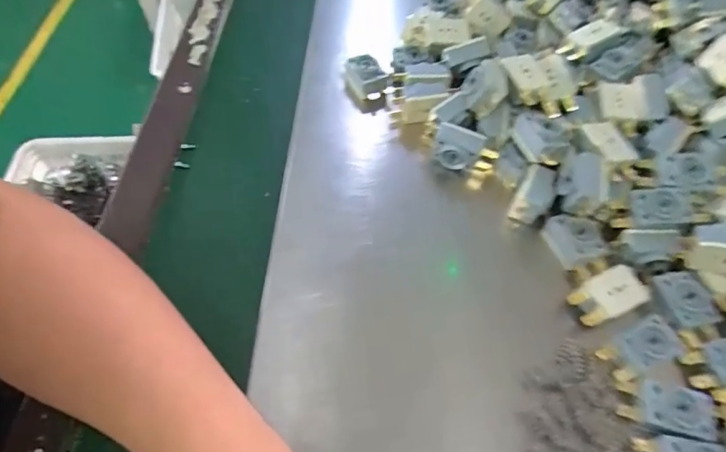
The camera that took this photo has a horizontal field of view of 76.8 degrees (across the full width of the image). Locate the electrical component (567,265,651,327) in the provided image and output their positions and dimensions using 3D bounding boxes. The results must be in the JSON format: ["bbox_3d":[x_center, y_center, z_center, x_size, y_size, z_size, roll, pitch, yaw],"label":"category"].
[{"bbox_3d":[0.159,0.046,0.297,0.044,0.015,0.027,-22,61,-15],"label":"electrical component"}]

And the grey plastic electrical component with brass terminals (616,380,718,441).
[{"bbox_3d":[0.179,0.105,0.264,0.048,0.011,0.027,14,59,8],"label":"grey plastic electrical component with brass terminals"}]

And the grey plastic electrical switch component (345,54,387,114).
[{"bbox_3d":[0.003,-0.124,0.399,0.032,0.021,0.049,-16,60,-11],"label":"grey plastic electrical switch component"}]

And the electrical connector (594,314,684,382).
[{"bbox_3d":[0.173,0.076,0.282,0.044,0.011,0.026,-24,61,-16],"label":"electrical connector"}]

